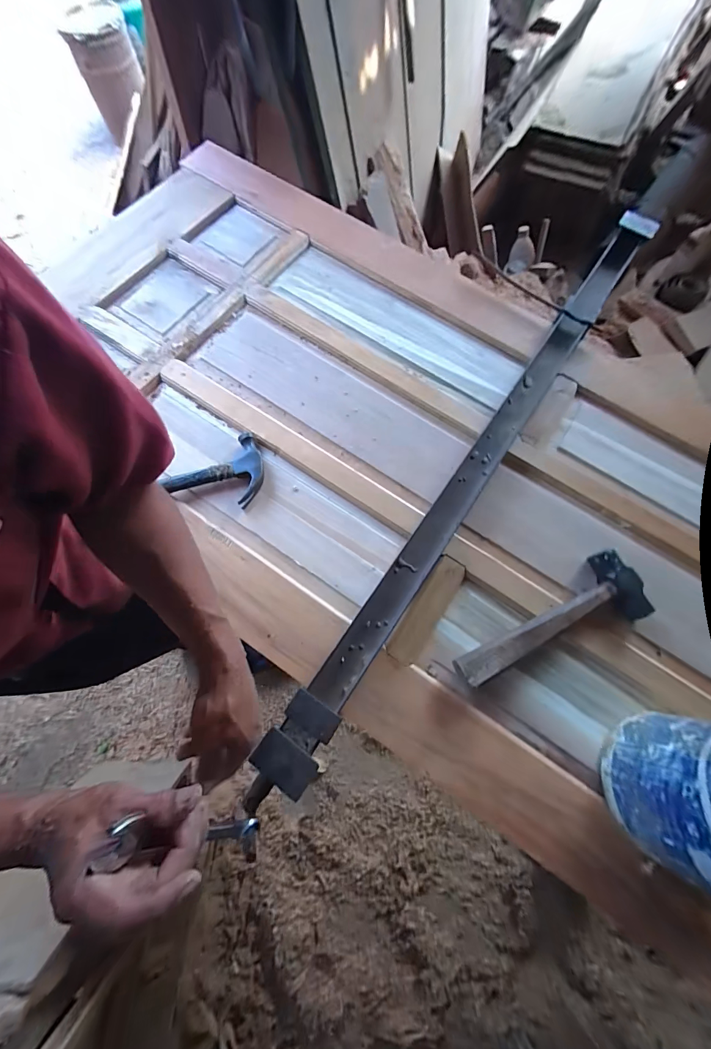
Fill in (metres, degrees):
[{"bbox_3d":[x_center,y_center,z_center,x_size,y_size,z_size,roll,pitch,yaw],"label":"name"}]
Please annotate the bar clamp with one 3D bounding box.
[{"bbox_3d":[0.261,-0.177,0.596,0.071,0.085,1.215,34,74,9],"label":"bar clamp"}]

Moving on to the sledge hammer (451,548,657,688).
[{"bbox_3d":[0.282,0.147,0.518,0.297,0.037,0.102,-26,75,-10],"label":"sledge hammer"}]

